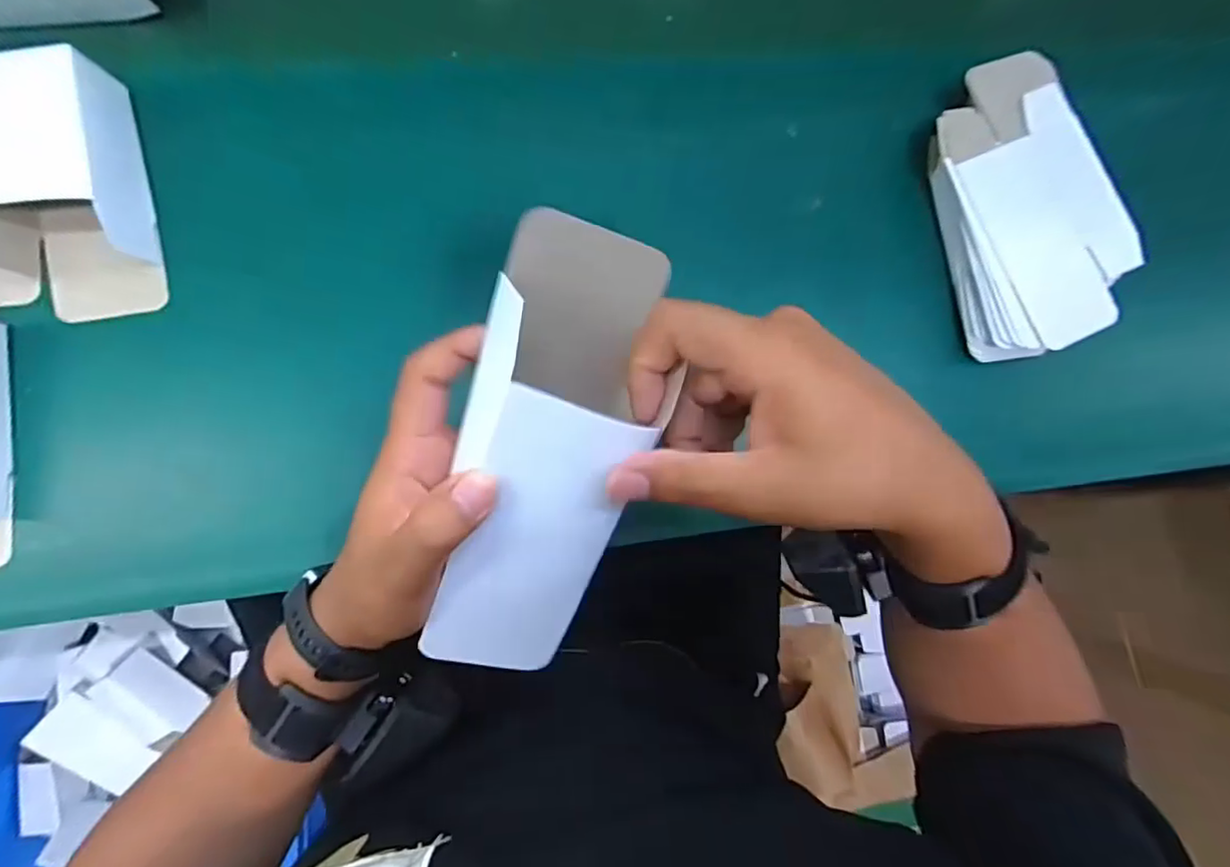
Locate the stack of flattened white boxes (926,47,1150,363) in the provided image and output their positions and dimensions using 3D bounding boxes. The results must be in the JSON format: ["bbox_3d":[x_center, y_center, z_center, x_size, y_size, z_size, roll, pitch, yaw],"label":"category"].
[{"bbox_3d":[0.296,-0.161,0.421,0.123,0.035,0.200,-13,84,-8],"label":"stack of flattened white boxes"}]

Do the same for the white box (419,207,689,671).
[{"bbox_3d":[-0.027,0.017,0.246,0.069,0.041,0.196,12,103,-5],"label":"white box"}]

